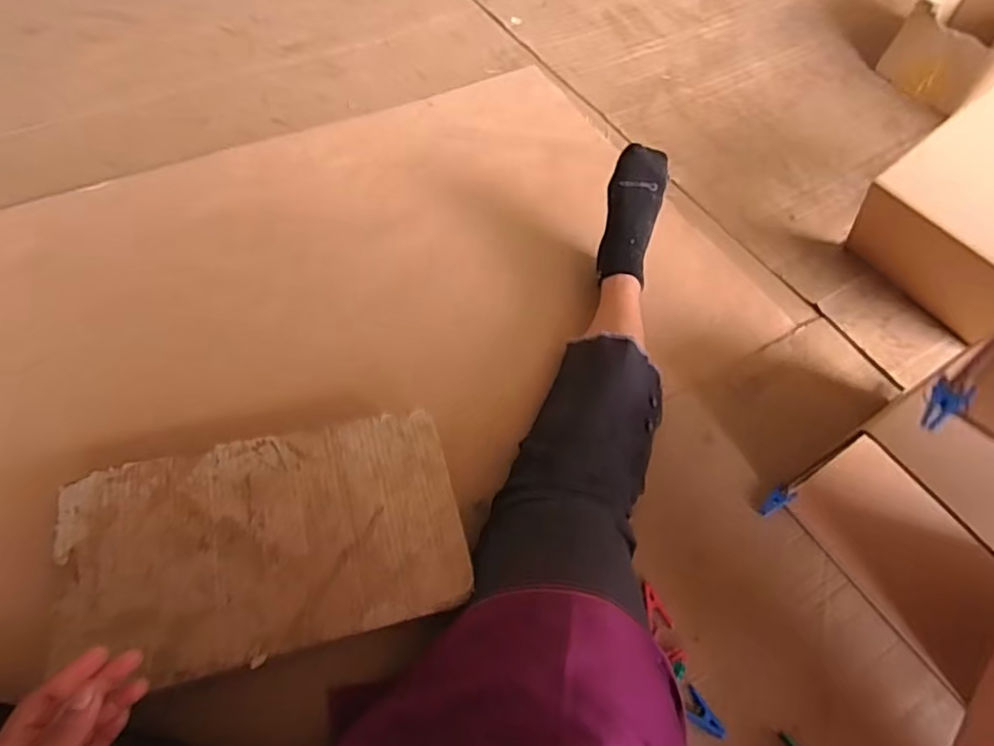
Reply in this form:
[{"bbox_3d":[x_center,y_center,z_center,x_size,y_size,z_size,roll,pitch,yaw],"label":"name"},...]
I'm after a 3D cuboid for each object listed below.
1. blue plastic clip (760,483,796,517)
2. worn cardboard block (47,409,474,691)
[{"bbox_3d":[0.333,0.154,0.723,0.049,0.016,0.021,-26,65,-20],"label":"blue plastic clip"},{"bbox_3d":[-0.220,0.160,0.587,0.358,0.015,0.210,-11,62,-16],"label":"worn cardboard block"}]

